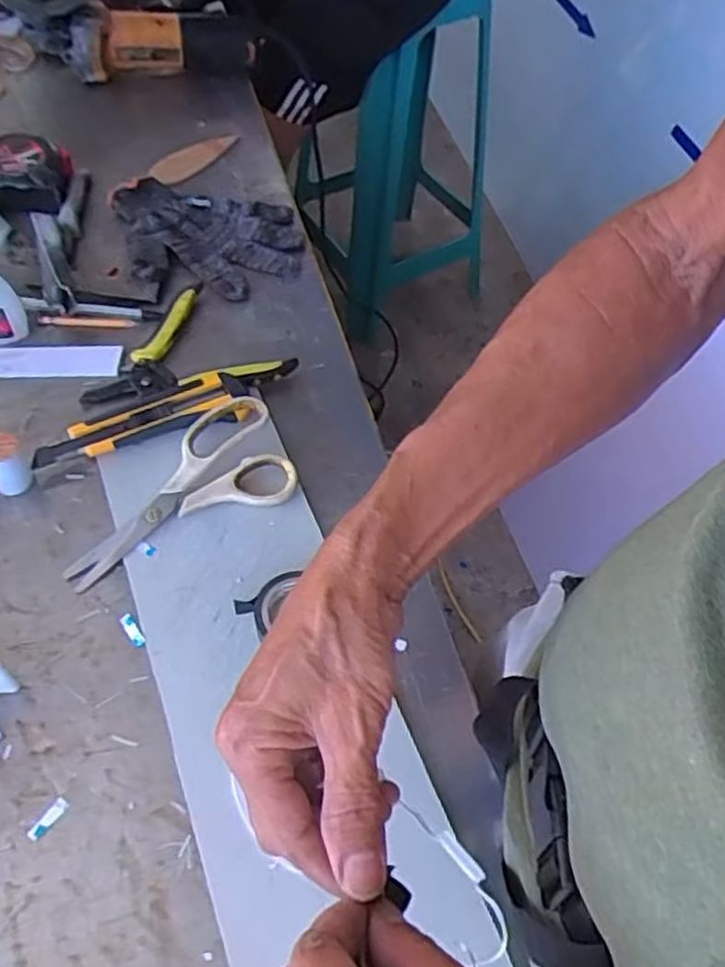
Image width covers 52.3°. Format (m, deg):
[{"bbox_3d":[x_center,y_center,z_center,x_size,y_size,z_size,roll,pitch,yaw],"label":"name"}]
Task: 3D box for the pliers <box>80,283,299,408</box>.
[{"bbox_3d":[-0.153,-0.100,0.617,0.133,0.023,0.149,38,62,20],"label":"pliers"}]

